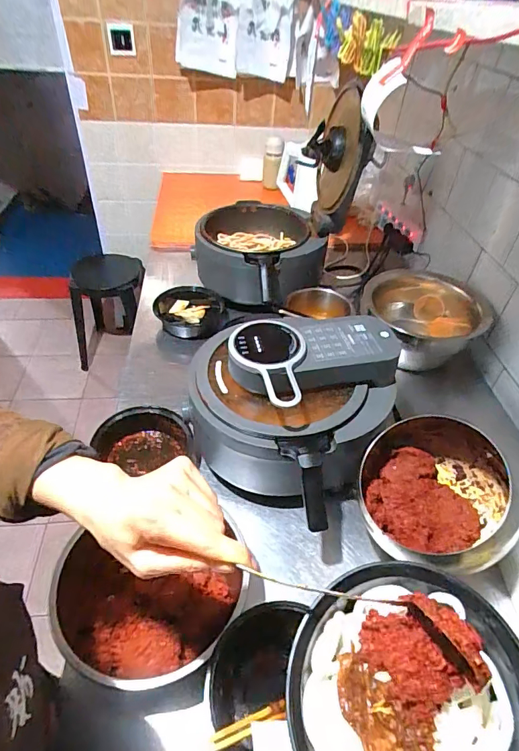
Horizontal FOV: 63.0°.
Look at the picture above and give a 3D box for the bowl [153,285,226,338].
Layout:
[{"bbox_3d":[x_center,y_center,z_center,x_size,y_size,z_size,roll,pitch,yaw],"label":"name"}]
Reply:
[{"bbox_3d":[-0.171,-0.155,1.054,0.166,0.062,0.155,3,44,-2],"label":"bowl"}]

